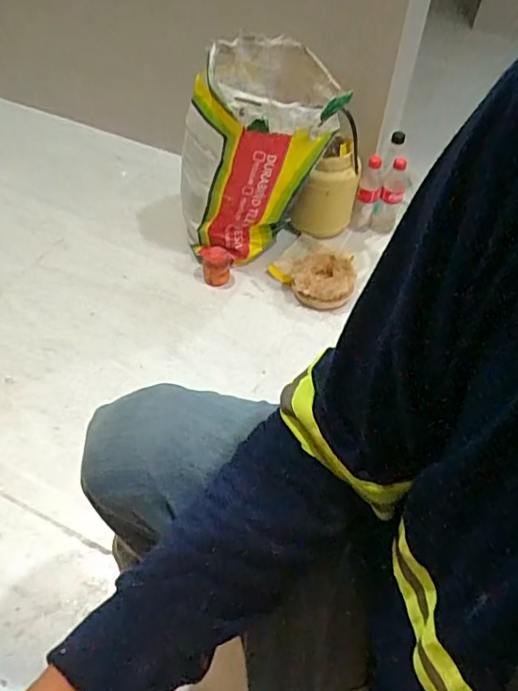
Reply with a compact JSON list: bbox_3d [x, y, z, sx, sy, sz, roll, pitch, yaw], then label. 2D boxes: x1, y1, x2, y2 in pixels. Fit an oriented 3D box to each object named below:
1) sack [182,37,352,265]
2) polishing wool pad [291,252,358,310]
[{"bbox_3d":[-0.007,-0.405,1.151,0.291,0.422,0.274,1,52,-4],"label":"sack"},{"bbox_3d":[0.142,-0.147,1.213,0.130,0.074,0.137,9,51,2],"label":"polishing wool pad"}]

